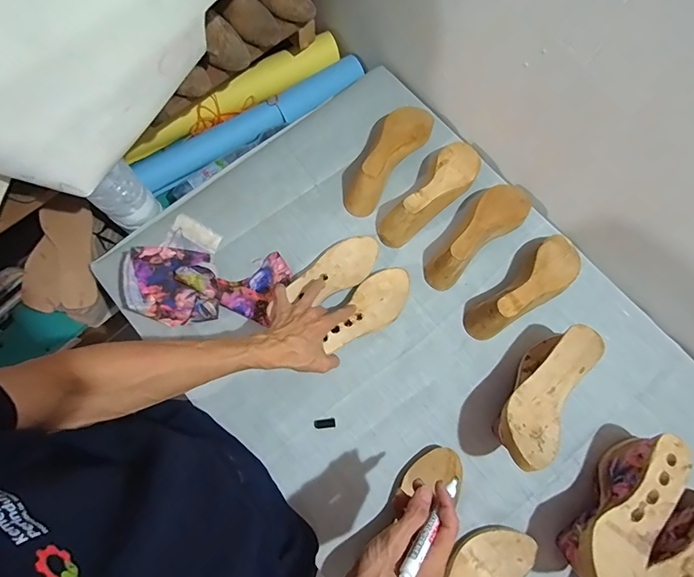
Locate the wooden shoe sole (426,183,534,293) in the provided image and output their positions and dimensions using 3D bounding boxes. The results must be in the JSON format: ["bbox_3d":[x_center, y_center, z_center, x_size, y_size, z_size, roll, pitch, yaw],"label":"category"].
[{"bbox_3d":[0.230,-0.097,0.727,0.080,0.080,0.237,43,78,9],"label":"wooden shoe sole"}]

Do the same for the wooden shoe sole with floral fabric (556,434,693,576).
[{"bbox_3d":[0.392,0.316,0.593,0.239,0.135,0.086,-44,81,-12],"label":"wooden shoe sole with floral fabric"}]

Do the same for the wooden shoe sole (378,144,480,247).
[{"bbox_3d":[0.153,-0.172,0.744,0.080,0.078,0.239,42,78,9],"label":"wooden shoe sole"}]

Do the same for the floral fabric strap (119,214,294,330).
[{"bbox_3d":[-0.233,-0.015,0.693,0.232,0.081,0.179,21,76,4],"label":"floral fabric strap"}]

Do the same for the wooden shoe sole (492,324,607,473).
[{"bbox_3d":[0.292,0.144,0.591,0.083,0.071,0.234,33,77,7],"label":"wooden shoe sole"}]

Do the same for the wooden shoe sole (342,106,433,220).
[{"bbox_3d":[0.073,-0.244,0.762,0.082,0.075,0.236,33,77,7],"label":"wooden shoe sole"}]

